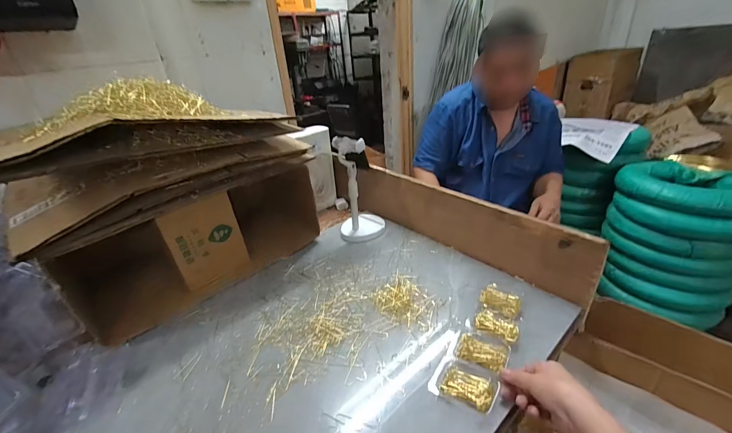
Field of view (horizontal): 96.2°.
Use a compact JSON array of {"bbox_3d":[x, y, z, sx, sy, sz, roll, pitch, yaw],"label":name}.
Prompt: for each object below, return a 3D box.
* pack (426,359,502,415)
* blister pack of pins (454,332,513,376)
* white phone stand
[{"bbox_3d":[0.143,0.246,0.479,0.088,0.014,0.058,15,34,32],"label":"pack"},{"bbox_3d":[0.186,0.215,0.527,0.078,0.008,0.067,14,33,30],"label":"blister pack of pins"},{"bbox_3d":[-0.015,-0.072,0.833,0.116,0.259,0.101,-3,28,2],"label":"white phone stand"}]

